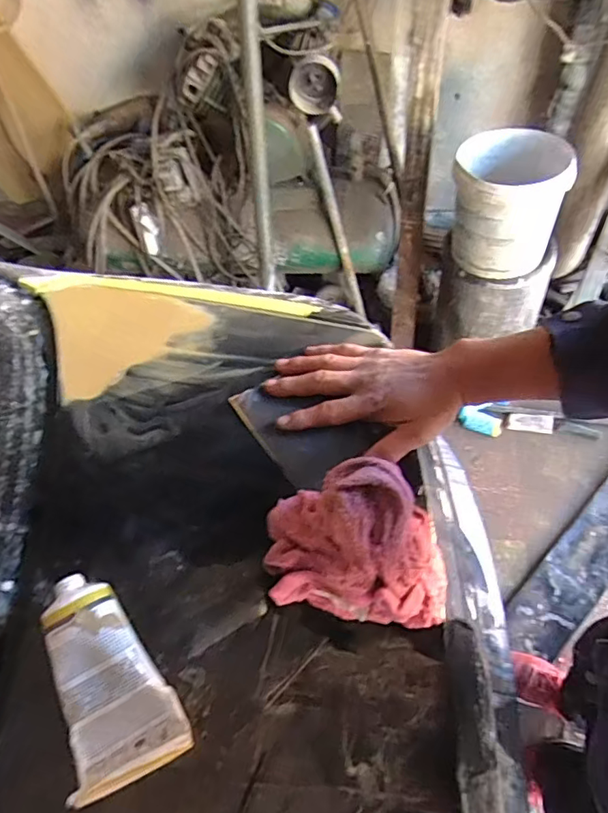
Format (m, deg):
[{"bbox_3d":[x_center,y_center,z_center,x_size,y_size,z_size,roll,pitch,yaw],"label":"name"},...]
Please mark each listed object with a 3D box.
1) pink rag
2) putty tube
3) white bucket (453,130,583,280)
[{"bbox_3d":[0.046,0.106,0.430,0.152,0.100,0.111,5,58,2],"label":"pink rag"},{"bbox_3d":[-0.152,0.202,0.399,0.077,0.046,0.153,-31,64,-18],"label":"putty tube"},{"bbox_3d":[0.493,-0.493,1.317,0.253,0.274,0.251,-4,58,6],"label":"white bucket"}]

